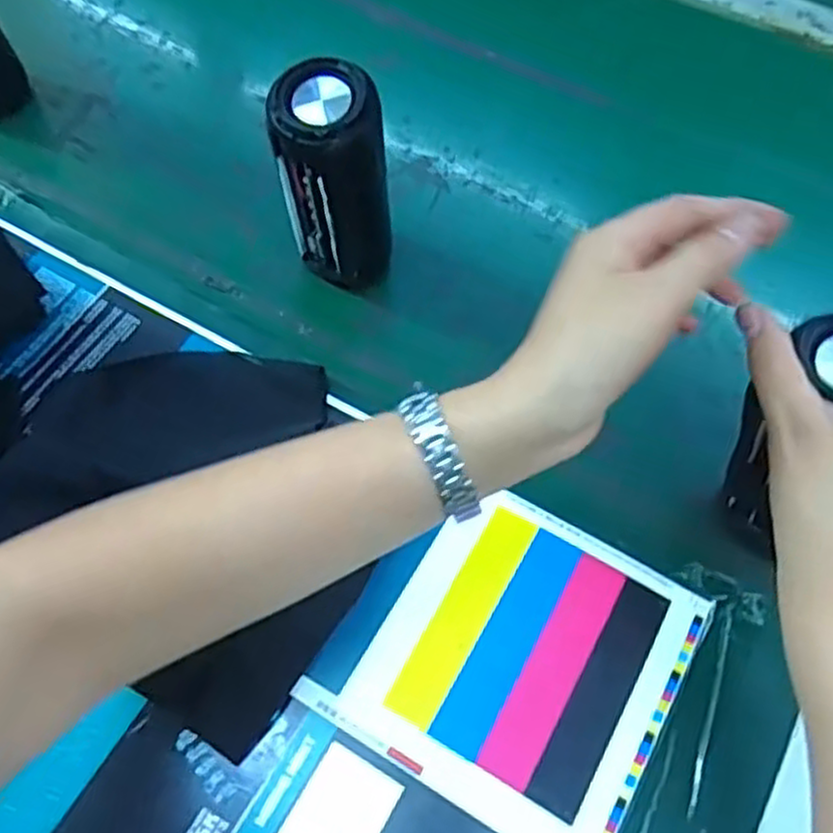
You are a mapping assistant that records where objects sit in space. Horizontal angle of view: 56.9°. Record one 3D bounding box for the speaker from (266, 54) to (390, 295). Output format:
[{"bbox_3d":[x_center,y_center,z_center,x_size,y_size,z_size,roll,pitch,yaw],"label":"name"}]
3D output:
[{"bbox_3d":[-0.051,-0.141,0.477,0.066,0.139,0.053,-6,62,-3],"label":"speaker"}]

